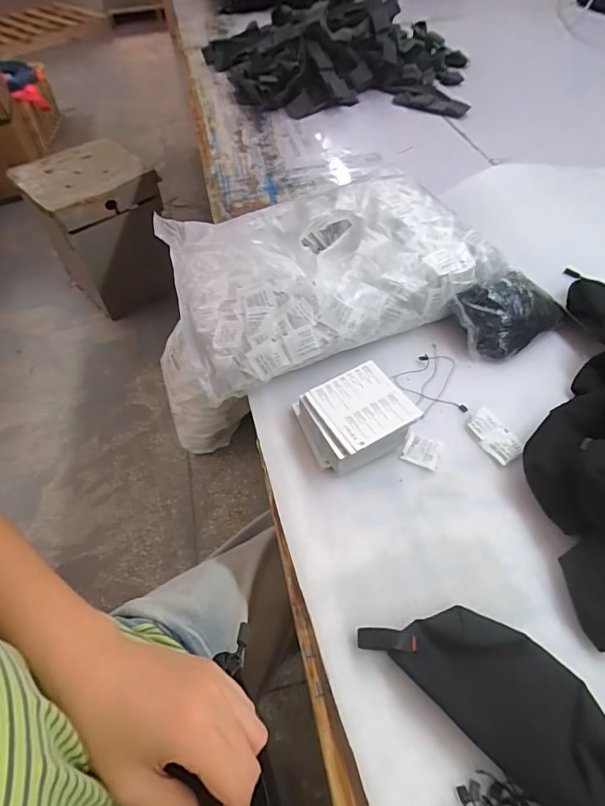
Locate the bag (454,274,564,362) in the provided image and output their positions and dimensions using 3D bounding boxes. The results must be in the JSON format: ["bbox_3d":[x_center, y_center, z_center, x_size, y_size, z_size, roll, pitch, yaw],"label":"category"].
[{"bbox_3d":[0.291,-0.128,0.632,0.153,0.068,0.093,-23,54,-11],"label":"bag"}]

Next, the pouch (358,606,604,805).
[{"bbox_3d":[0.158,0.235,0.375,0.207,0.037,0.102,29,60,25],"label":"pouch"}]

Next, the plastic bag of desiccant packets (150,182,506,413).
[{"bbox_3d":[0.024,-0.209,0.697,0.442,0.106,0.334,-19,53,-9],"label":"plastic bag of desiccant packets"}]

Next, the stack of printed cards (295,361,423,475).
[{"bbox_3d":[0.060,0.018,0.544,0.112,0.054,0.111,-21,53,-10],"label":"stack of printed cards"}]

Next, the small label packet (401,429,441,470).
[{"bbox_3d":[0.141,0.056,0.539,0.043,0.011,0.037,16,56,17],"label":"small label packet"}]

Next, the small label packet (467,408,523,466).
[{"bbox_3d":[0.229,0.039,0.547,0.039,0.005,0.070,-26,54,-14],"label":"small label packet"}]

